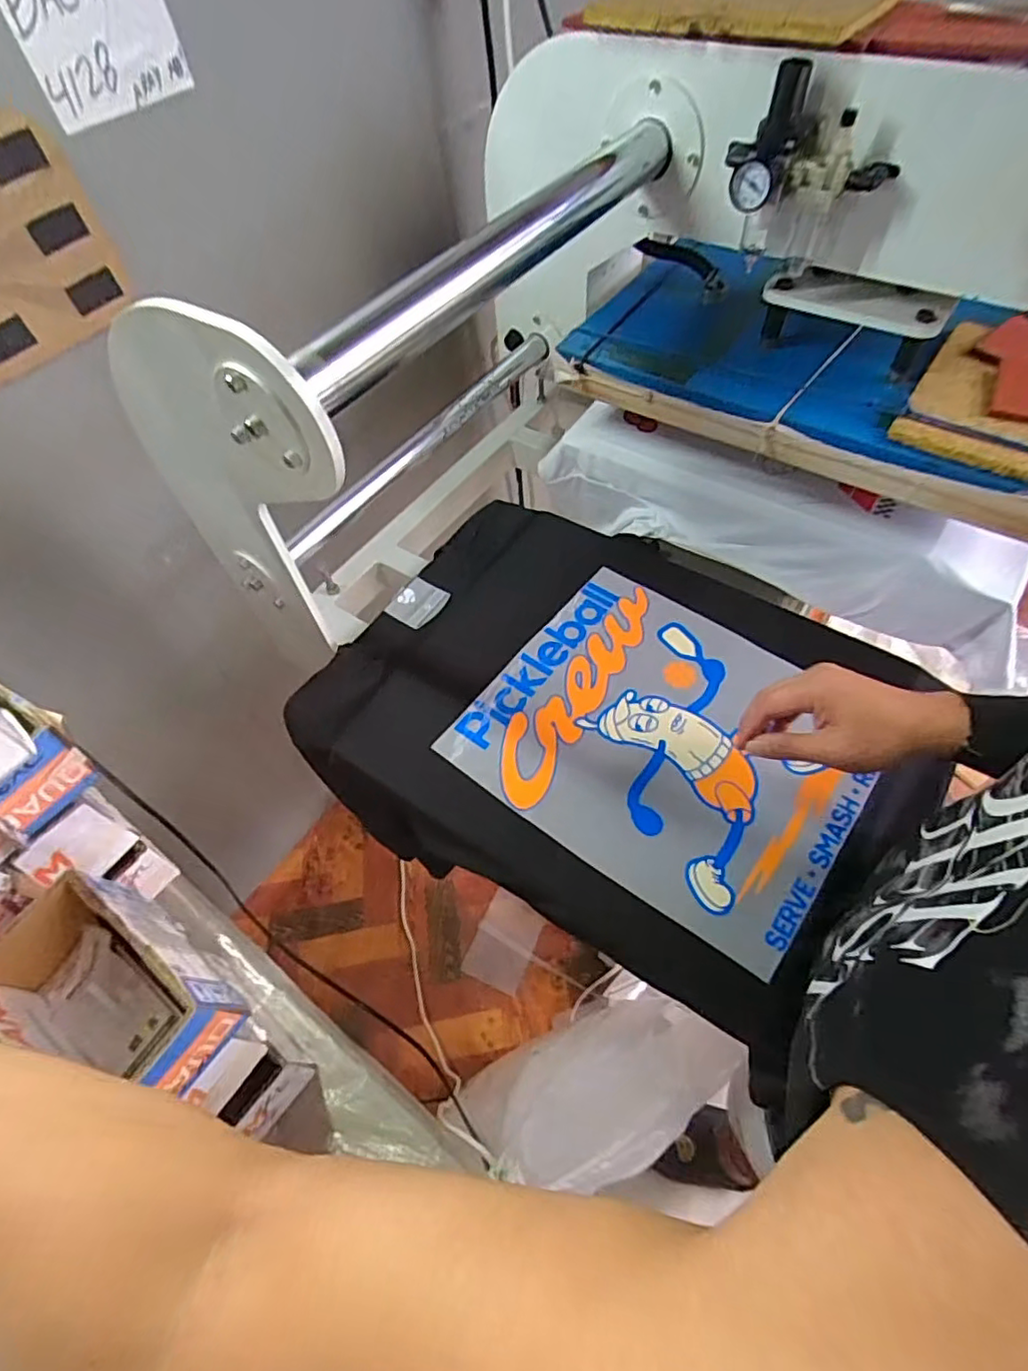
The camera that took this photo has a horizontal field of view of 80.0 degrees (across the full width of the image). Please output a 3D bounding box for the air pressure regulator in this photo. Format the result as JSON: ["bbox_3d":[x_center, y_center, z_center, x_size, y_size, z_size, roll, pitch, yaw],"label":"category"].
[{"bbox_3d":[0.267,-0.486,0.543,0.134,0.091,0.071,6,59,8],"label":"air pressure regulator"}]

